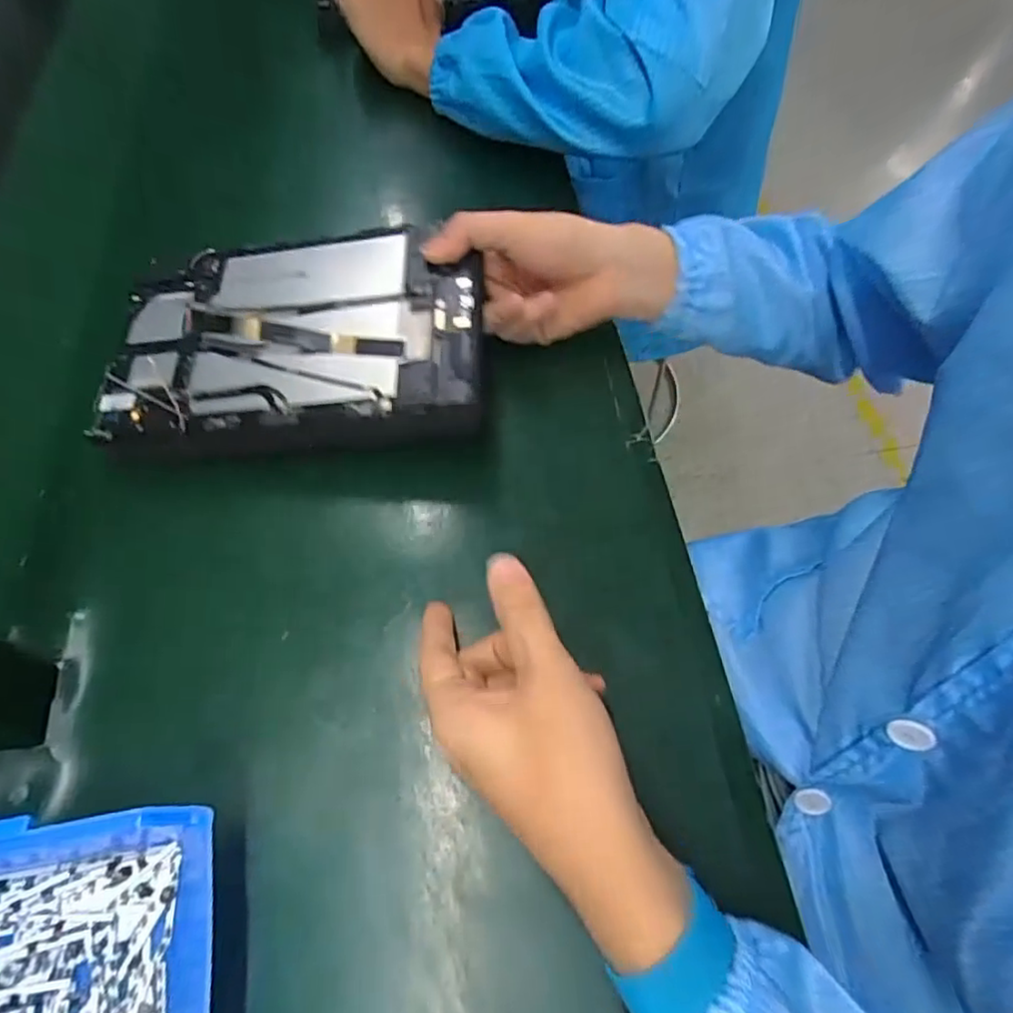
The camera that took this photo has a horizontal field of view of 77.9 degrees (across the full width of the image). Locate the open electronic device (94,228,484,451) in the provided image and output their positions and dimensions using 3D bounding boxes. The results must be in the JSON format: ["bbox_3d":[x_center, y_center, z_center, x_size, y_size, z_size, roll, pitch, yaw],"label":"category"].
[{"bbox_3d":[-0.135,-0.110,0.405,0.240,0.030,0.156,-5,65,8],"label":"open electronic device"}]

